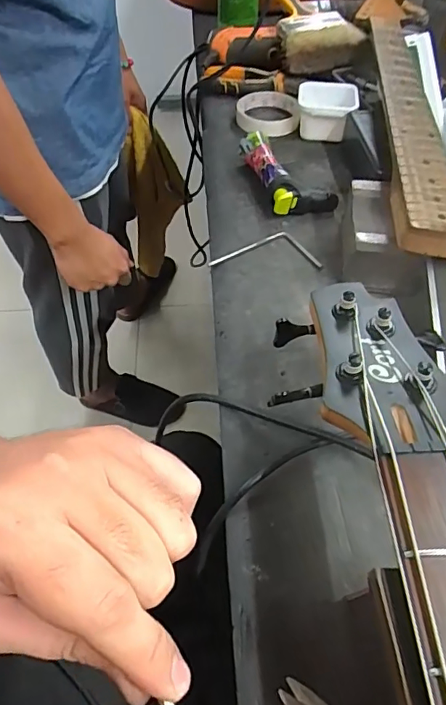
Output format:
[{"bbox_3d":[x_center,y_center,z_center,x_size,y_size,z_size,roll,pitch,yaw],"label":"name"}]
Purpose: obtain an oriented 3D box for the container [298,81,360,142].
[{"bbox_3d":[0.130,-0.305,0.628,0.074,0.045,0.075,11,54,9],"label":"container"}]

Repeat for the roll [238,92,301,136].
[{"bbox_3d":[0.060,-0.318,0.660,0.081,0.018,0.084,0,53,0],"label":"roll"}]

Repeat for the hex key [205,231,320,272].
[{"bbox_3d":[0.045,-0.104,0.506,0.110,0.006,0.052,5,53,5],"label":"hex key"}]

